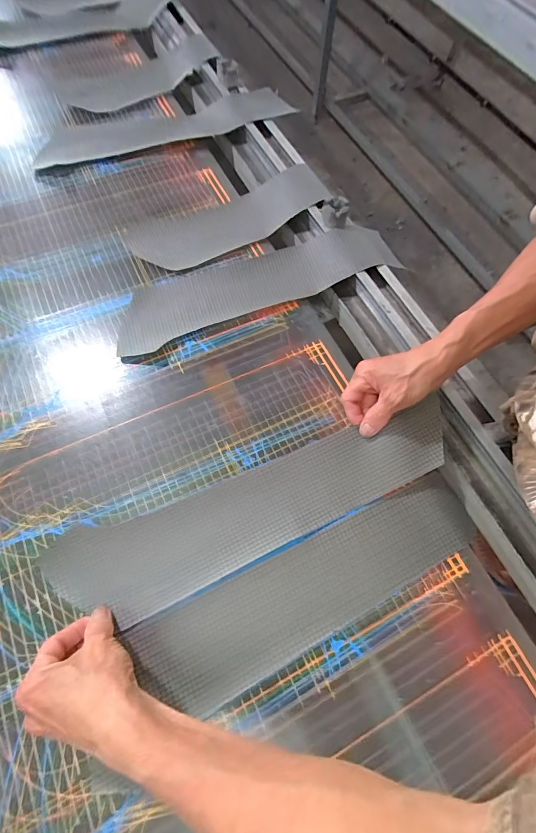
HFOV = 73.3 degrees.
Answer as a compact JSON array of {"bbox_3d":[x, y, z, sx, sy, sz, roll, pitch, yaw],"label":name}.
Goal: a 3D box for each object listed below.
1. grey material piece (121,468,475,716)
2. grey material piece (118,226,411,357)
[{"bbox_3d":[0.055,0.177,0.388,0.382,0.009,0.089,-23,70,-12],"label":"grey material piece"},{"bbox_3d":[-0.016,-0.200,0.527,0.416,0.041,0.103,-20,69,-11],"label":"grey material piece"}]

